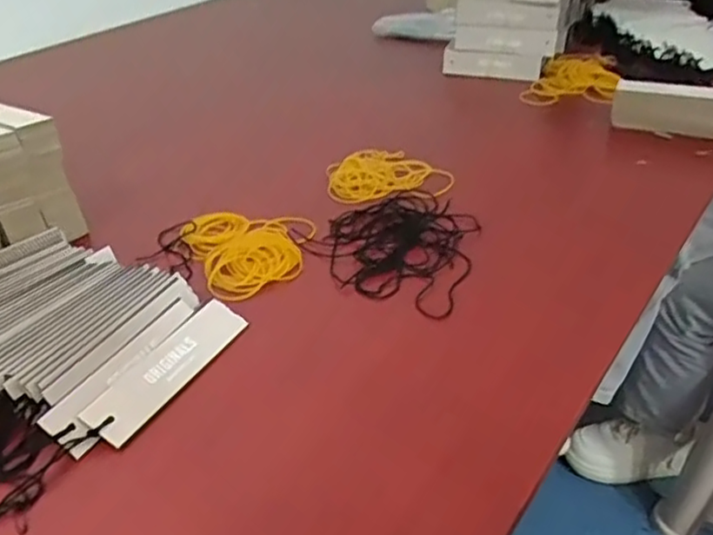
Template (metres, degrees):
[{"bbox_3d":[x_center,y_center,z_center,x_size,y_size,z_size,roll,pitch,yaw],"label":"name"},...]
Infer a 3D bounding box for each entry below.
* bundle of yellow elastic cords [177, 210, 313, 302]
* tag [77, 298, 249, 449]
[{"bbox_3d":[-0.086,-0.023,0.556,0.101,0.013,0.124,-19,38,-20],"label":"bundle of yellow elastic cords"},{"bbox_3d":[-0.121,0.064,0.431,0.033,0.005,0.126,36,43,6],"label":"tag"}]

